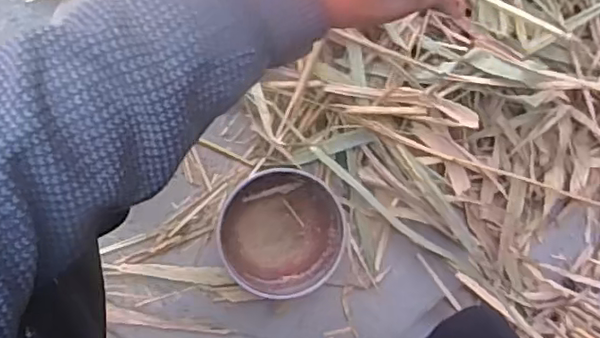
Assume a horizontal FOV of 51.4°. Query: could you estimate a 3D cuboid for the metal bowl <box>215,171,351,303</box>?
[{"bbox_3d":[-0.026,0.082,0.824,0.158,0.078,0.156,-1,94,-8],"label":"metal bowl"}]

